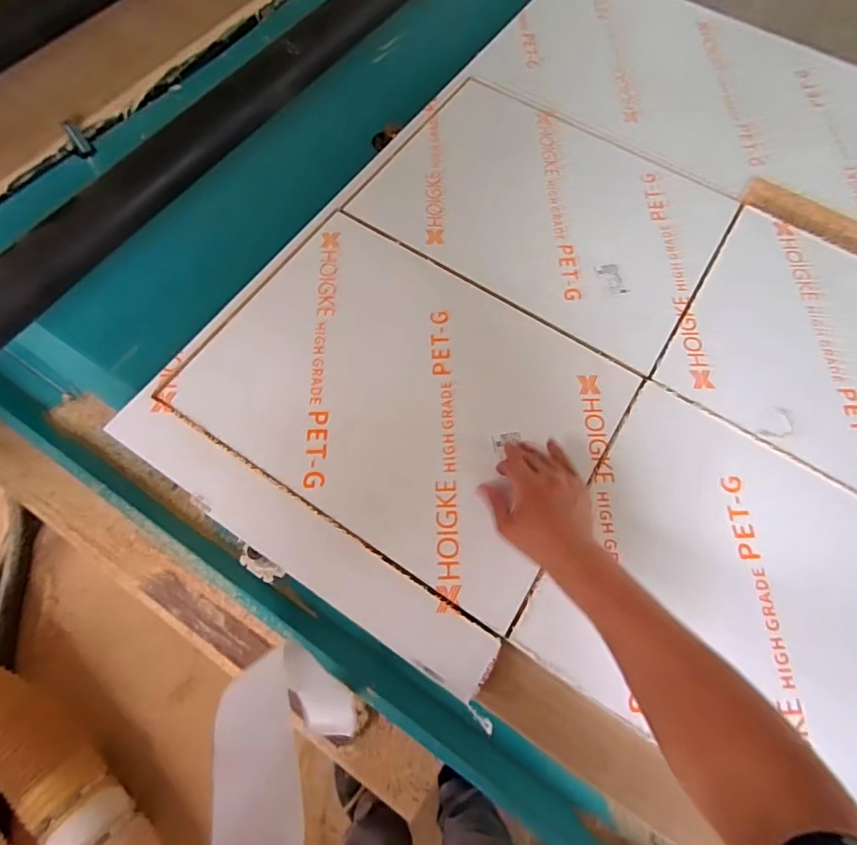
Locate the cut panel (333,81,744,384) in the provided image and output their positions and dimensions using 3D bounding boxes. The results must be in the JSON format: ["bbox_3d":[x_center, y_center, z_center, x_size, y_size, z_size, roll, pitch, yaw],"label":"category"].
[{"bbox_3d":[0.174,-0.311,0.690,0.455,0.011,0.340,32,71,12],"label":"cut panel"}]

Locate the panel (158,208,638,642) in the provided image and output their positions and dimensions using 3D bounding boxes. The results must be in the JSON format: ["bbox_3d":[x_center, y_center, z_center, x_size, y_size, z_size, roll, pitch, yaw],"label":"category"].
[{"bbox_3d":[-0.026,-0.040,0.578,0.459,0.010,0.341,32,71,10],"label":"panel"}]

